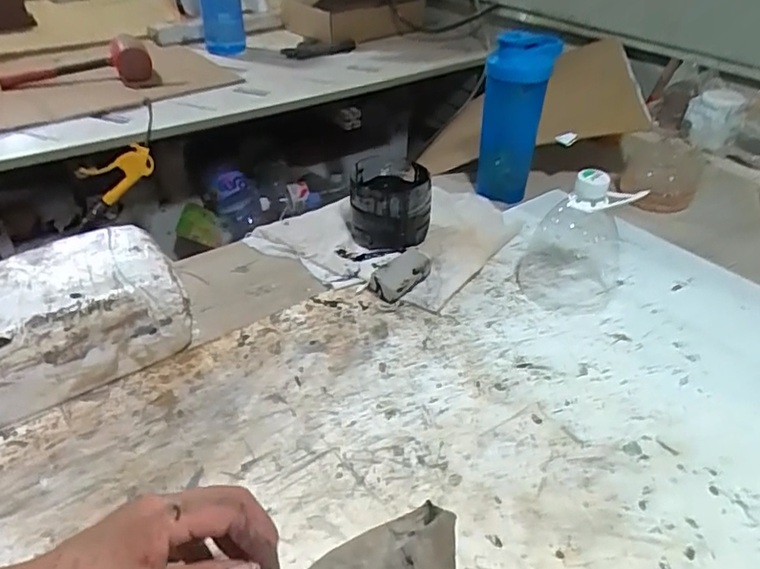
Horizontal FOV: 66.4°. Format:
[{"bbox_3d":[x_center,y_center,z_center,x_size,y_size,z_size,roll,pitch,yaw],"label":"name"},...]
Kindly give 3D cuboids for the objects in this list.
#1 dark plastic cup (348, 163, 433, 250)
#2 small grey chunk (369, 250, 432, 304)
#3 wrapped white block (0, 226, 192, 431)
[{"bbox_3d":[0.013,-0.103,0.744,0.098,0.095,0.093,1,37,-1],"label":"dark plastic cup"},{"bbox_3d":[0.026,-0.009,0.671,0.064,0.034,0.041,-26,45,-31],"label":"small grey chunk"},{"bbox_3d":[-0.318,0.040,0.545,0.243,0.101,0.119,-23,44,-29],"label":"wrapped white block"}]

